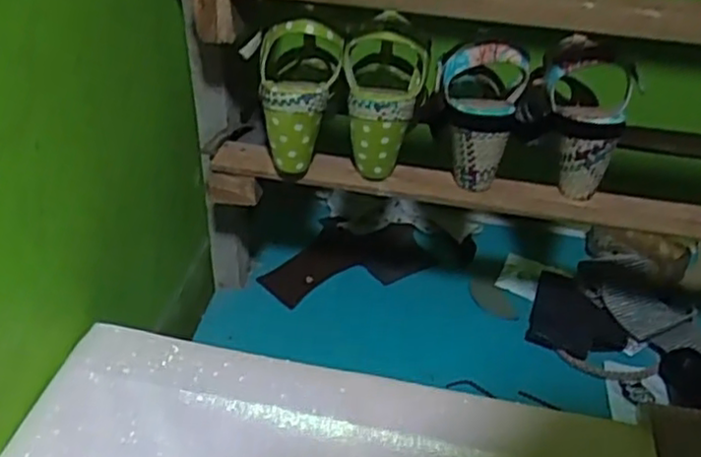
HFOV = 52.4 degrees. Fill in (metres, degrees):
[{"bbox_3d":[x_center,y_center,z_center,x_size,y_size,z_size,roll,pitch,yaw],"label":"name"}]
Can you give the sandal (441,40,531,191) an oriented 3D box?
[{"bbox_3d":[0.120,-0.106,0.673,0.075,0.134,0.066,10,37,9],"label":"sandal"}]

